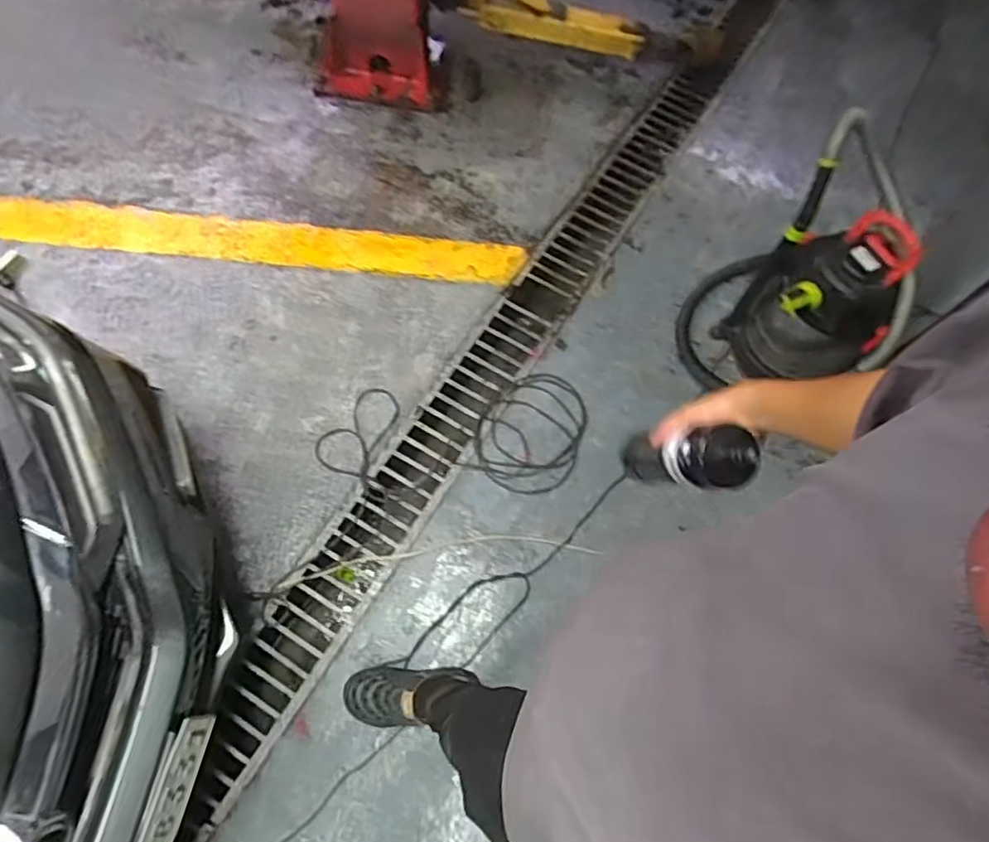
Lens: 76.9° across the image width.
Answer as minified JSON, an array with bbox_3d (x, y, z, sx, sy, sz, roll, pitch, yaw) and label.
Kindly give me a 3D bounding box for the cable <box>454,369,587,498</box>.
[{"bbox_3d":[0.098,0.027,1.739,0.288,0.039,0.351,18,67,6],"label":"cable"}]

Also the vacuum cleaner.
[{"bbox_3d":[0.797,-0.364,1.578,0.445,0.664,0.414,2,65,-4],"label":"vacuum cleaner"}]

